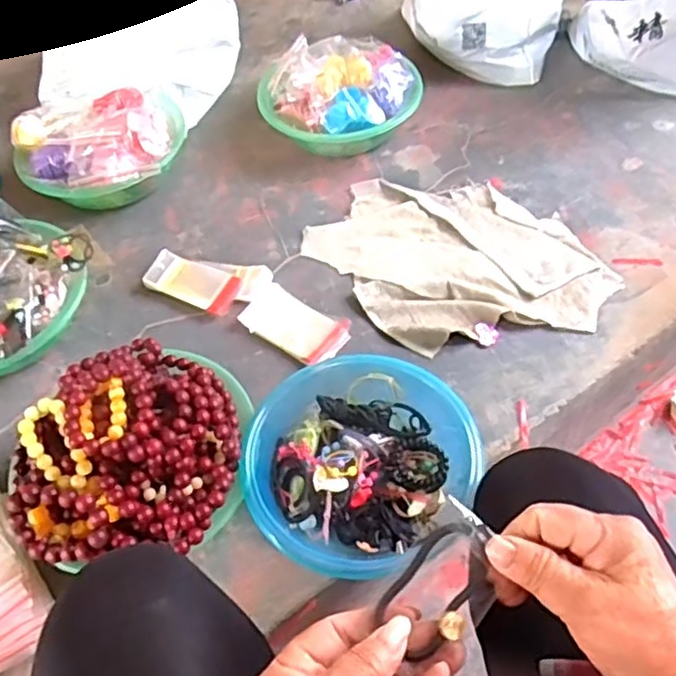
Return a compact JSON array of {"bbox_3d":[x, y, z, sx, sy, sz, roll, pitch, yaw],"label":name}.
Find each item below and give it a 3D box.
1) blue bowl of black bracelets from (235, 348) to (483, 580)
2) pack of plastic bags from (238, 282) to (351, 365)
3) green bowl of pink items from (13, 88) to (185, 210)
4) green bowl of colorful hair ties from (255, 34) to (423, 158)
[{"bbox_3d":[0.012,0.117,0.680,0.222,0.077,0.192,-33,57,-18],"label":"blue bowl of black bracelets"},{"bbox_3d":[-0.050,-0.016,0.825,0.134,0.014,0.076,30,61,25],"label":"pack of plastic bags"},{"bbox_3d":[-0.336,-0.266,0.977,0.230,0.106,0.186,-3,53,3],"label":"green bowl of pink items"},{"bbox_3d":[0.002,-0.366,1.024,0.240,0.114,0.210,2,53,7],"label":"green bowl of colorful hair ties"}]

